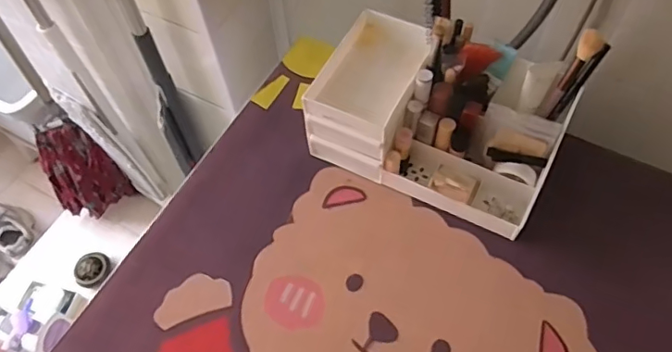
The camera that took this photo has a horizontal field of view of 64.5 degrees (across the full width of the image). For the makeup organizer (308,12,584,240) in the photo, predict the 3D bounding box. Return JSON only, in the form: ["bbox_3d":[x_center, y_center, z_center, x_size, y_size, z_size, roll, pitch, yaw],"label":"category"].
[{"bbox_3d":[0.121,-0.068,0.630,0.271,0.108,0.172,25,64,16],"label":"makeup organizer"}]

